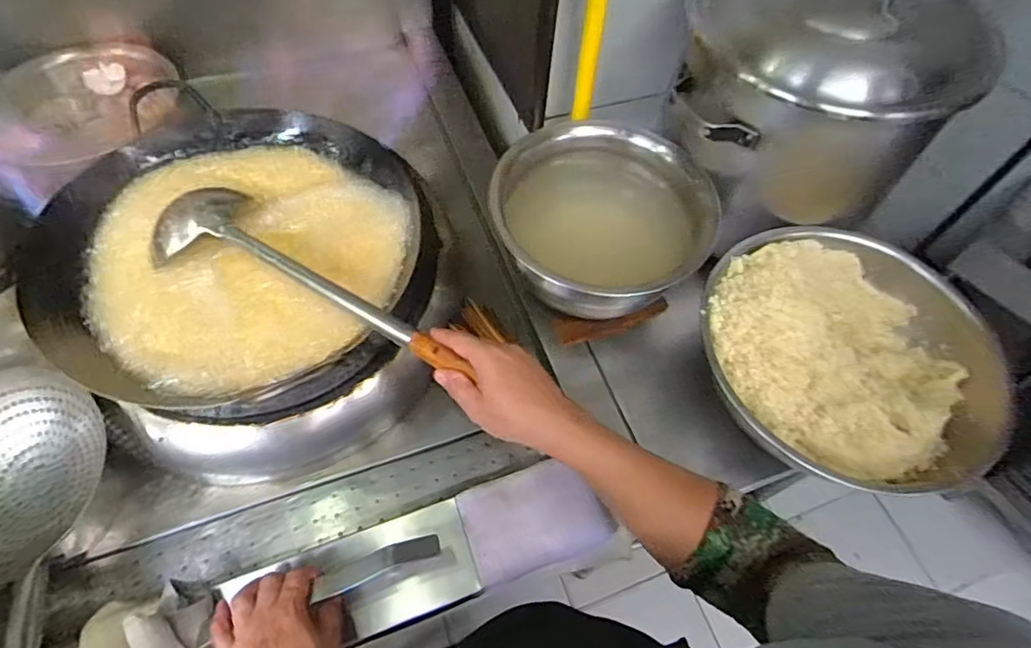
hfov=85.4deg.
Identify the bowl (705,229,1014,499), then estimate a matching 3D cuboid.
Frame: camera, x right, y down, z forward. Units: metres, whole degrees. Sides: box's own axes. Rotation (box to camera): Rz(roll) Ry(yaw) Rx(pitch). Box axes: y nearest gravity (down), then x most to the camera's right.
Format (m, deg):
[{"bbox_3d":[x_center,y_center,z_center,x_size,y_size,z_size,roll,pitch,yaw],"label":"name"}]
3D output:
[{"bbox_3d":[0.403,0.036,0.689,0.339,0.113,0.316,1,59,-2],"label":"bowl"}]

